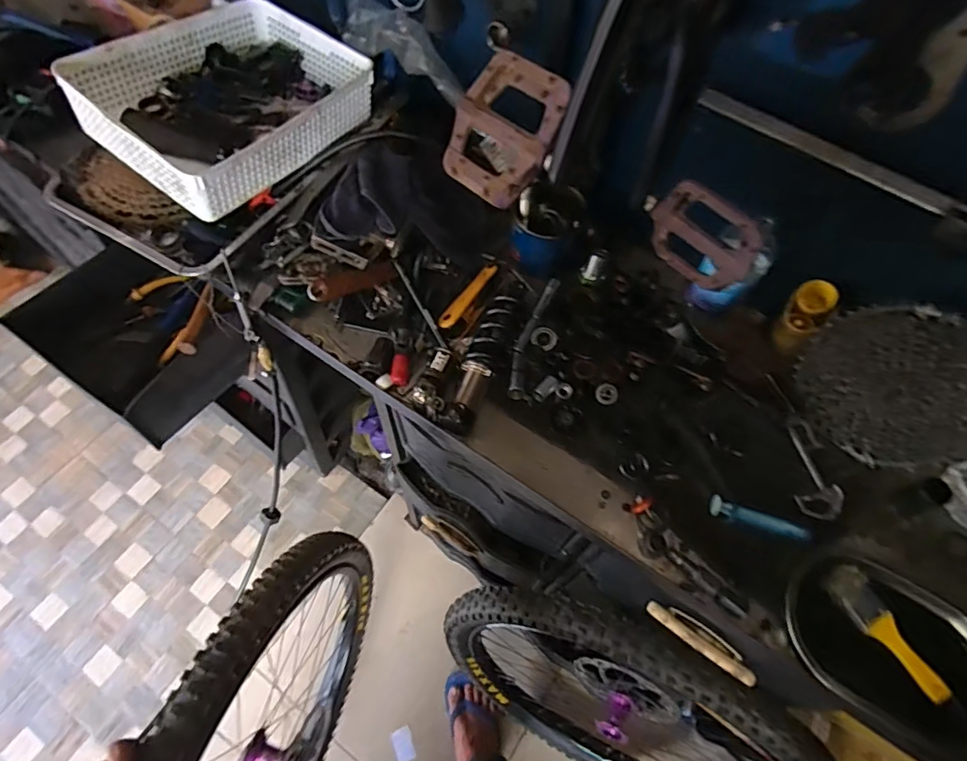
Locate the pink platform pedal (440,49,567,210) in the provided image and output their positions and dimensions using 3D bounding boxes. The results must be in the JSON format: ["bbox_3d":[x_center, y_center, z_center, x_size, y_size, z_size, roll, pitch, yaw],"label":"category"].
[{"bbox_3d":[0.017,-0.209,0.447,0.092,0.017,0.109,37,106,22],"label":"pink platform pedal"}]

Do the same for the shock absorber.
[{"bbox_3d":[0.003,-0.041,0.690,0.040,0.035,0.234,18,62,7],"label":"shock absorber"}]

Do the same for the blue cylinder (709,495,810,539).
[{"bbox_3d":[0.319,0.163,0.617,0.110,0.028,0.026,18,62,7],"label":"blue cylinder"}]

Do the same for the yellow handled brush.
[{"bbox_3d":[0.427,0.269,0.569,0.039,0.007,0.142,-27,65,1],"label":"yellow handled brush"}]

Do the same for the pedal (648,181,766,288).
[{"bbox_3d":[0.194,-0.126,0.479,0.097,0.097,0.019,38,66,17],"label":"pedal"}]

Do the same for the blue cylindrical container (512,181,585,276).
[{"bbox_3d":[0.086,-0.209,0.752,0.097,0.087,0.103,18,62,7],"label":"blue cylindrical container"}]

